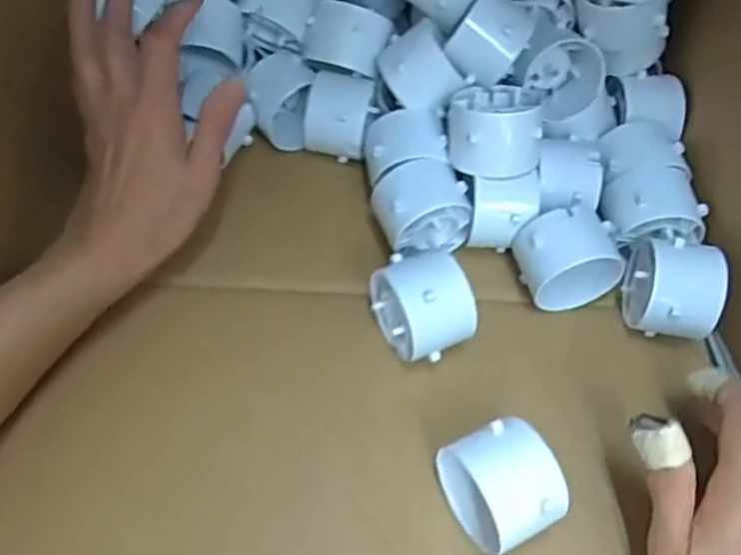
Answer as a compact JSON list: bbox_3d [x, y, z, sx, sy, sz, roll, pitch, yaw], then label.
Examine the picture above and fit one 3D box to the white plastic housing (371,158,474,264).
[{"bbox_3d":[0.027,-0.037,0.379,0.045,0.036,0.042,-18,58,-16],"label":"white plastic housing"}]

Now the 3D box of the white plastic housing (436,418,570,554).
[{"bbox_3d":[0.056,0.094,0.301,0.042,0.049,0.046,-19,58,-17],"label":"white plastic housing"}]

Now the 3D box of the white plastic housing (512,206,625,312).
[{"bbox_3d":[0.110,-0.009,0.370,0.057,0.048,0.041,-8,56,-10],"label":"white plastic housing"}]

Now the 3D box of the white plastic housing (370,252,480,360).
[{"bbox_3d":[0.027,0.017,0.341,0.046,0.055,0.041,-11,56,-12],"label":"white plastic housing"}]

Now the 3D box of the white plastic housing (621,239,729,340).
[{"bbox_3d":[0.158,0.006,0.363,0.038,0.052,0.054,7,54,1],"label":"white plastic housing"}]

